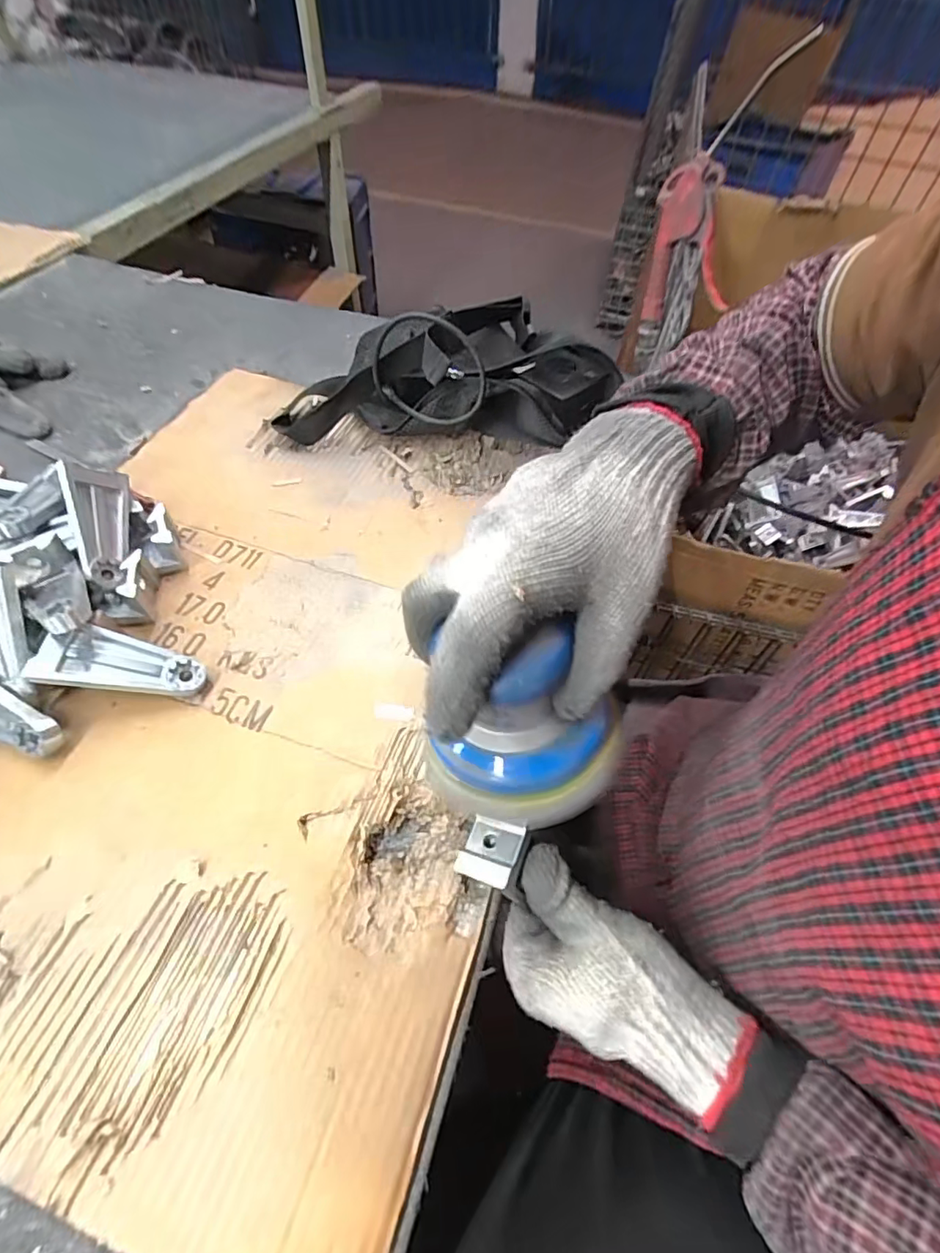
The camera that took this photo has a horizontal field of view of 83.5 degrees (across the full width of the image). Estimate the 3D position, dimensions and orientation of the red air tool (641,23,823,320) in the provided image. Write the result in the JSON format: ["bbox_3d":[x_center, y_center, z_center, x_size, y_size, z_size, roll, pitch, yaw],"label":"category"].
[{"bbox_3d":[0.212,-0.378,0.469,0.078,0.193,0.063,14,56,6],"label":"red air tool"}]

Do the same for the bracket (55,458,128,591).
[{"bbox_3d":[-0.267,-0.071,0.380,0.038,0.023,0.088,-3,77,-53],"label":"bracket"}]

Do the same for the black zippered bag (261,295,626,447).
[{"bbox_3d":[-0.018,-0.245,0.497,0.324,0.099,0.142,-1,56,-4],"label":"black zippered bag"}]

